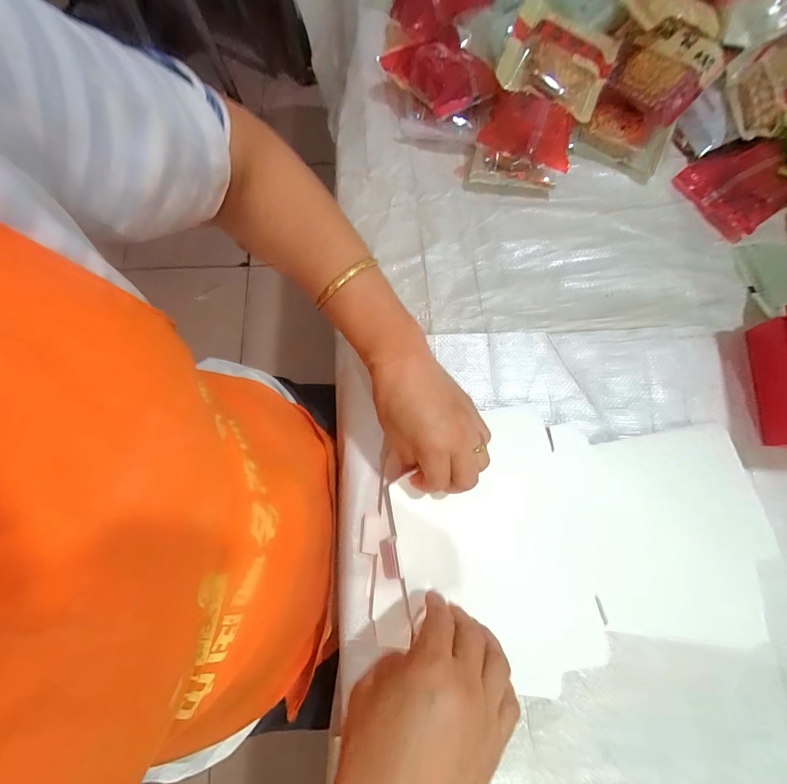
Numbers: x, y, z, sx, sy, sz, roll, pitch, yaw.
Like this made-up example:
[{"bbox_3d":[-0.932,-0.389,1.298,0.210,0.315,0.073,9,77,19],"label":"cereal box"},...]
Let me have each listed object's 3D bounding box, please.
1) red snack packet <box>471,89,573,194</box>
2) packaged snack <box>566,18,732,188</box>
[{"bbox_3d":[0.159,-0.308,0.455,0.114,0.059,0.092,8,75,4],"label":"red snack packet"},{"bbox_3d":[0.301,-0.355,0.449,0.115,0.049,0.155,28,116,7],"label":"packaged snack"}]

